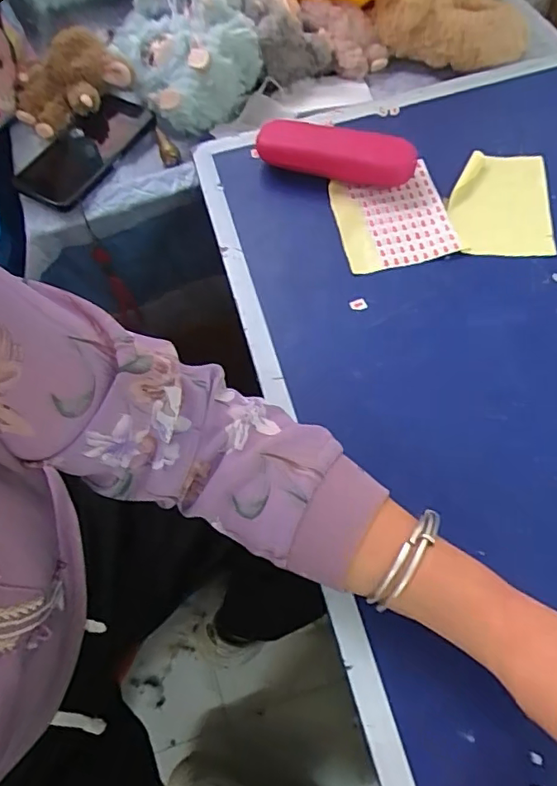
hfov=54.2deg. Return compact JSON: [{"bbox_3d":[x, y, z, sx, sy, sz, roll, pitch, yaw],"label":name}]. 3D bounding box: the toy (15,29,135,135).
[{"bbox_3d":[-0.227,-0.338,0.588,0.124,0.062,0.075,-34,68,-12],"label":"toy"}]

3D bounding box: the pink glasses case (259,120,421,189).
[{"bbox_3d":[0.054,-0.229,0.523,0.150,0.038,0.046,16,67,10],"label":"pink glasses case"}]

